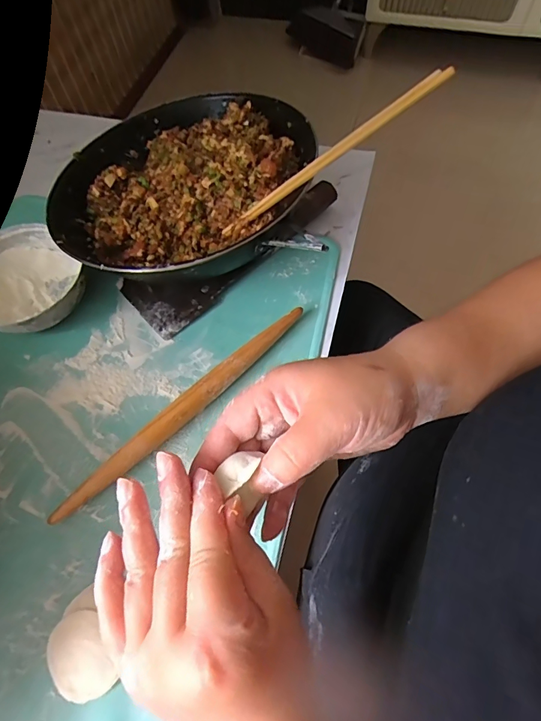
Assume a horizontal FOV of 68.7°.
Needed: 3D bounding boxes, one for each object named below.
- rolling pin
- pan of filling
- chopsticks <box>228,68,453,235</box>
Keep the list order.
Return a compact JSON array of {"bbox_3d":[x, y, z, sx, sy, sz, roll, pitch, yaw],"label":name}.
[{"bbox_3d":[-0.082,0.047,0.415,0.316,0.029,0.021,-41,68,-16],"label":"rolling pin"},{"bbox_3d":[-0.107,-0.204,0.493,0.291,0.117,0.310,-1,63,2],"label":"pan of filling"},{"bbox_3d":[0.052,-0.198,0.392,0.248,0.012,0.018,-28,61,23],"label":"chopsticks"}]

